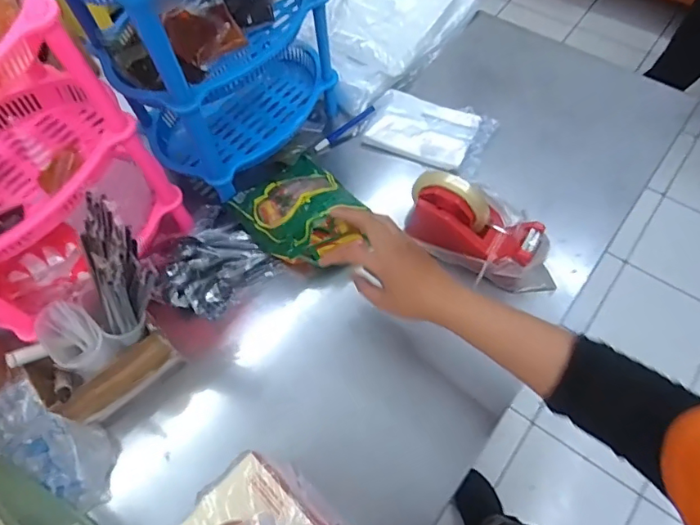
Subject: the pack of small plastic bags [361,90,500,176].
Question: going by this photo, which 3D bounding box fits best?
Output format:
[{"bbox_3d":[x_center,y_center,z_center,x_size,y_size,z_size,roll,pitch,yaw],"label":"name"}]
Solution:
[{"bbox_3d":[0.118,-0.198,0.750,0.171,0.018,0.106,22,67,14],"label":"pack of small plastic bags"}]

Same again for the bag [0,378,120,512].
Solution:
[{"bbox_3d":[-0.340,0.197,0.566,0.180,0.037,0.085,30,68,4],"label":"bag"}]

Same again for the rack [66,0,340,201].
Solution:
[{"bbox_3d":[-0.169,-0.293,0.619,0.277,0.342,0.193,-41,68,-16],"label":"rack"}]

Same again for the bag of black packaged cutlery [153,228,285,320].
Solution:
[{"bbox_3d":[-0.178,0.009,0.660,0.136,0.058,0.099,-42,68,-16],"label":"bag of black packaged cutlery"}]

